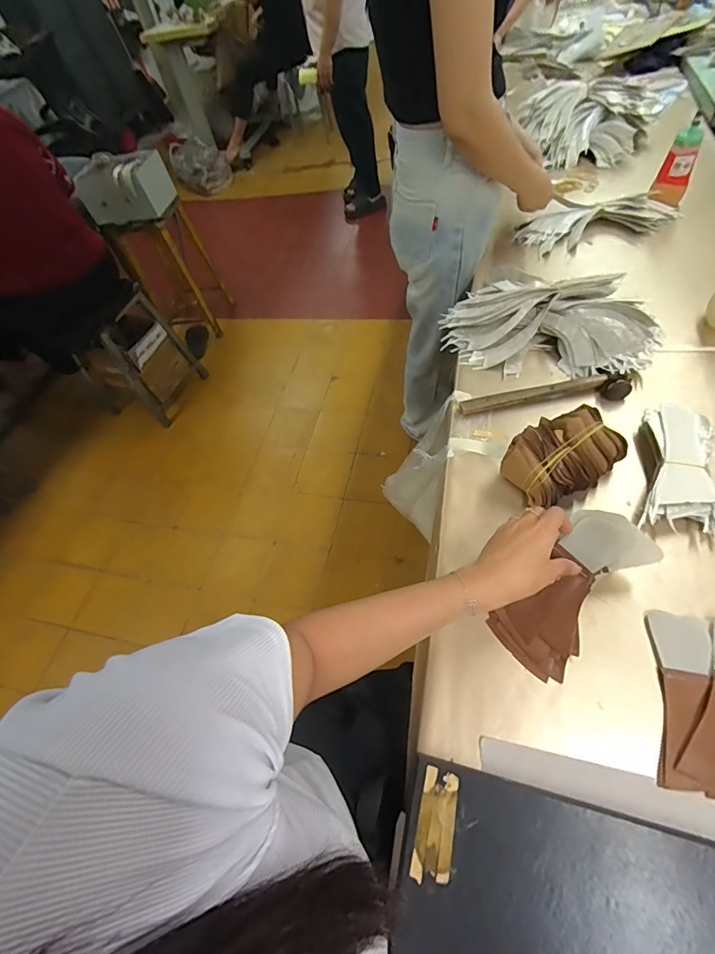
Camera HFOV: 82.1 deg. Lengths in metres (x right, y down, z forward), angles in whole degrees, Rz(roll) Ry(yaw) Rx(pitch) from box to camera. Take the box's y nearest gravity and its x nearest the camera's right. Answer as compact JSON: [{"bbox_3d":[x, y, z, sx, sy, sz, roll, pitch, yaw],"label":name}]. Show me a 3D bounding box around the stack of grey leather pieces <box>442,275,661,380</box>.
[{"bbox_3d":[0.320,-0.269,0.698,0.341,0.084,0.215,15,61,19],"label":"stack of grey leather pieces"}]

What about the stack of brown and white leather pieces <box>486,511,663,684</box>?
[{"bbox_3d":[0.236,0.126,0.456,0.087,0.022,0.189,38,90,23],"label":"stack of brown and white leather pieces"}]

